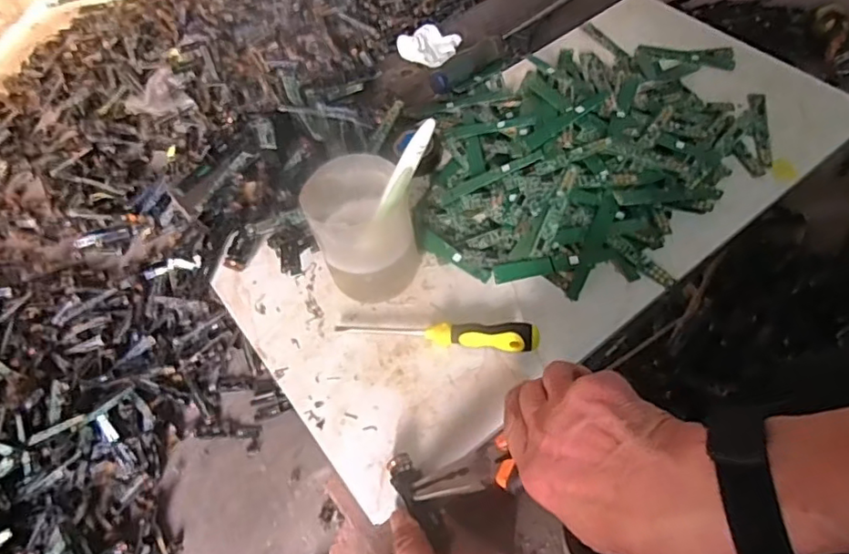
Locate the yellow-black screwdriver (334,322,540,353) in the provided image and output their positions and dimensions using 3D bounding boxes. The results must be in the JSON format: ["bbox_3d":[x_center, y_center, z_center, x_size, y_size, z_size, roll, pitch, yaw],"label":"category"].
[{"bbox_3d":[0.010,0.042,0.456,0.156,0.021,0.021,5,56,9],"label":"yellow-black screwdriver"}]

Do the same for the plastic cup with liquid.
[{"bbox_3d":[-0.046,-0.036,0.460,0.077,0.097,0.073,-3,55,4],"label":"plastic cup with liquid"}]

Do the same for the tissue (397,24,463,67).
[{"bbox_3d":[0.004,-0.270,0.678,0.061,0.022,0.052,20,59,18],"label":"tissue"}]

